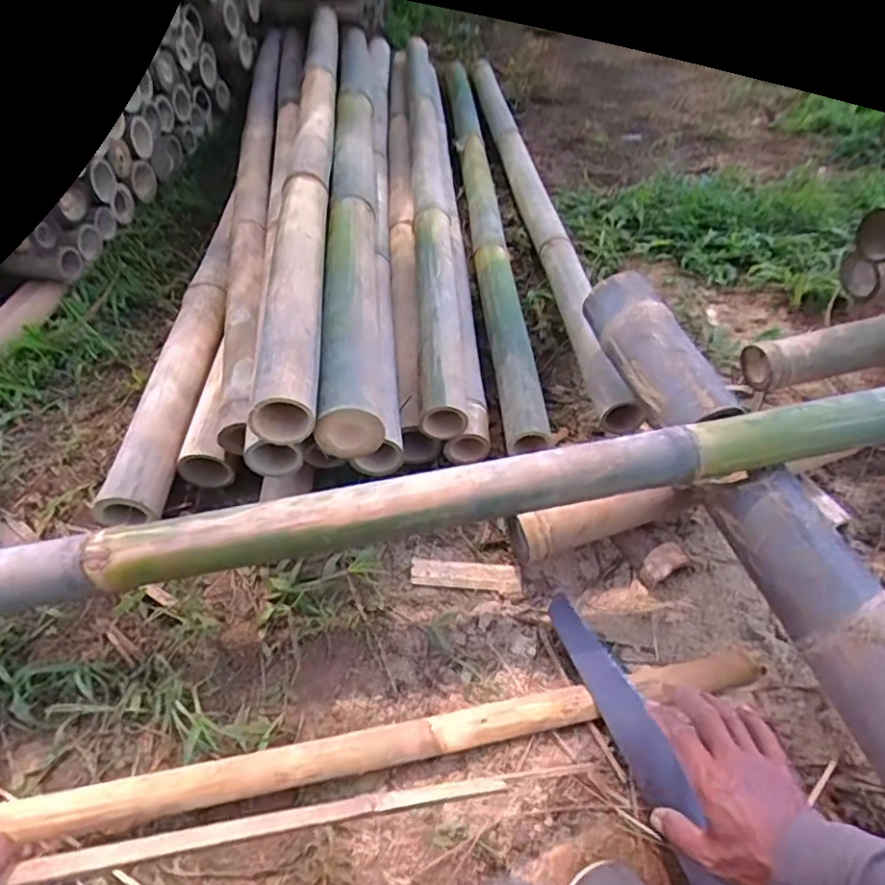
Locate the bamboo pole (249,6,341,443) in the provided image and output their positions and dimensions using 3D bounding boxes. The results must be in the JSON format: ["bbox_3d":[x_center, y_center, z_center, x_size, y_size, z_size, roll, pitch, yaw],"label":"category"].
[{"bbox_3d":[-0.225,-0.521,1.068,0.076,0.094,1.336,-3,47,-4],"label":"bamboo pole"}]

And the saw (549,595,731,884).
[{"bbox_3d":[0.240,0.344,0.576,0.104,0.027,0.448,-19,51,-17],"label":"saw"}]

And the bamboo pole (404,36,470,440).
[{"bbox_3d":[-0.027,-0.606,1.283,0.085,0.076,1.532,-2,47,-3],"label":"bamboo pole"}]

